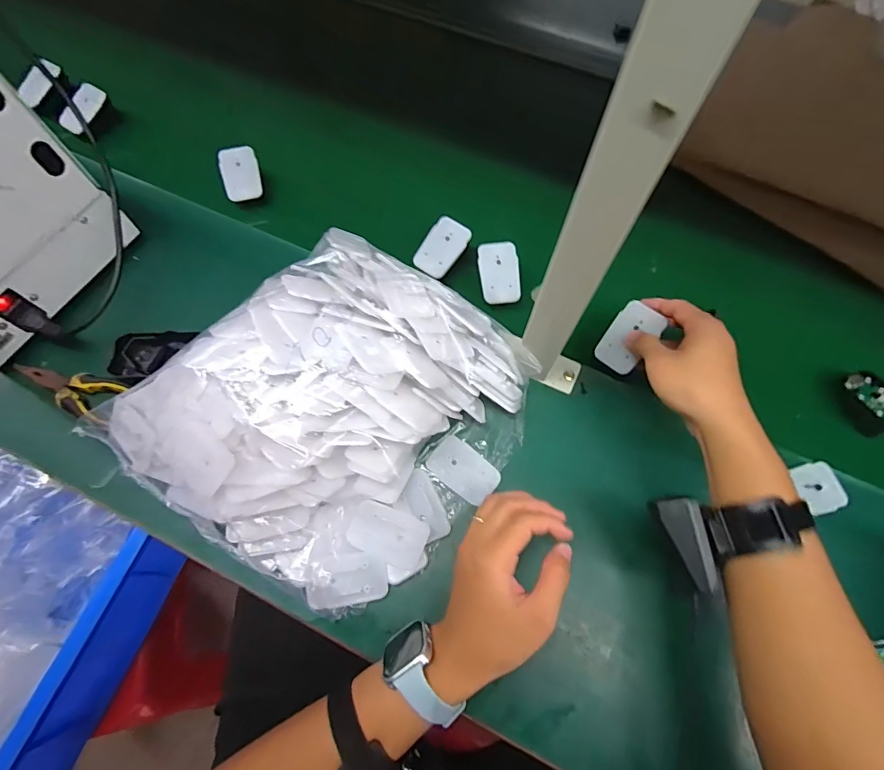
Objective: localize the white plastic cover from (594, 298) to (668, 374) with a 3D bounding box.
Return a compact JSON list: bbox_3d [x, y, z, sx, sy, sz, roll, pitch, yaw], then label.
[{"bbox_3d":[0.188,-0.047,0.447,0.044,0.004,0.067,45,113,27],"label":"white plastic cover"}]

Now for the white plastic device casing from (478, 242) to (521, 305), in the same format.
[{"bbox_3d":[0.065,-0.127,0.504,0.043,0.005,0.070,-5,88,3],"label":"white plastic device casing"}]

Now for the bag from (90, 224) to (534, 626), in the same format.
[{"bbox_3d":[-0.094,0.014,0.407,0.302,0.095,0.307,34,70,11],"label":"bag"}]

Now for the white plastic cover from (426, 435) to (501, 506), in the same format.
[{"bbox_3d":[0.021,0.084,0.438,0.066,0.004,0.043,37,71,12],"label":"white plastic cover"}]

